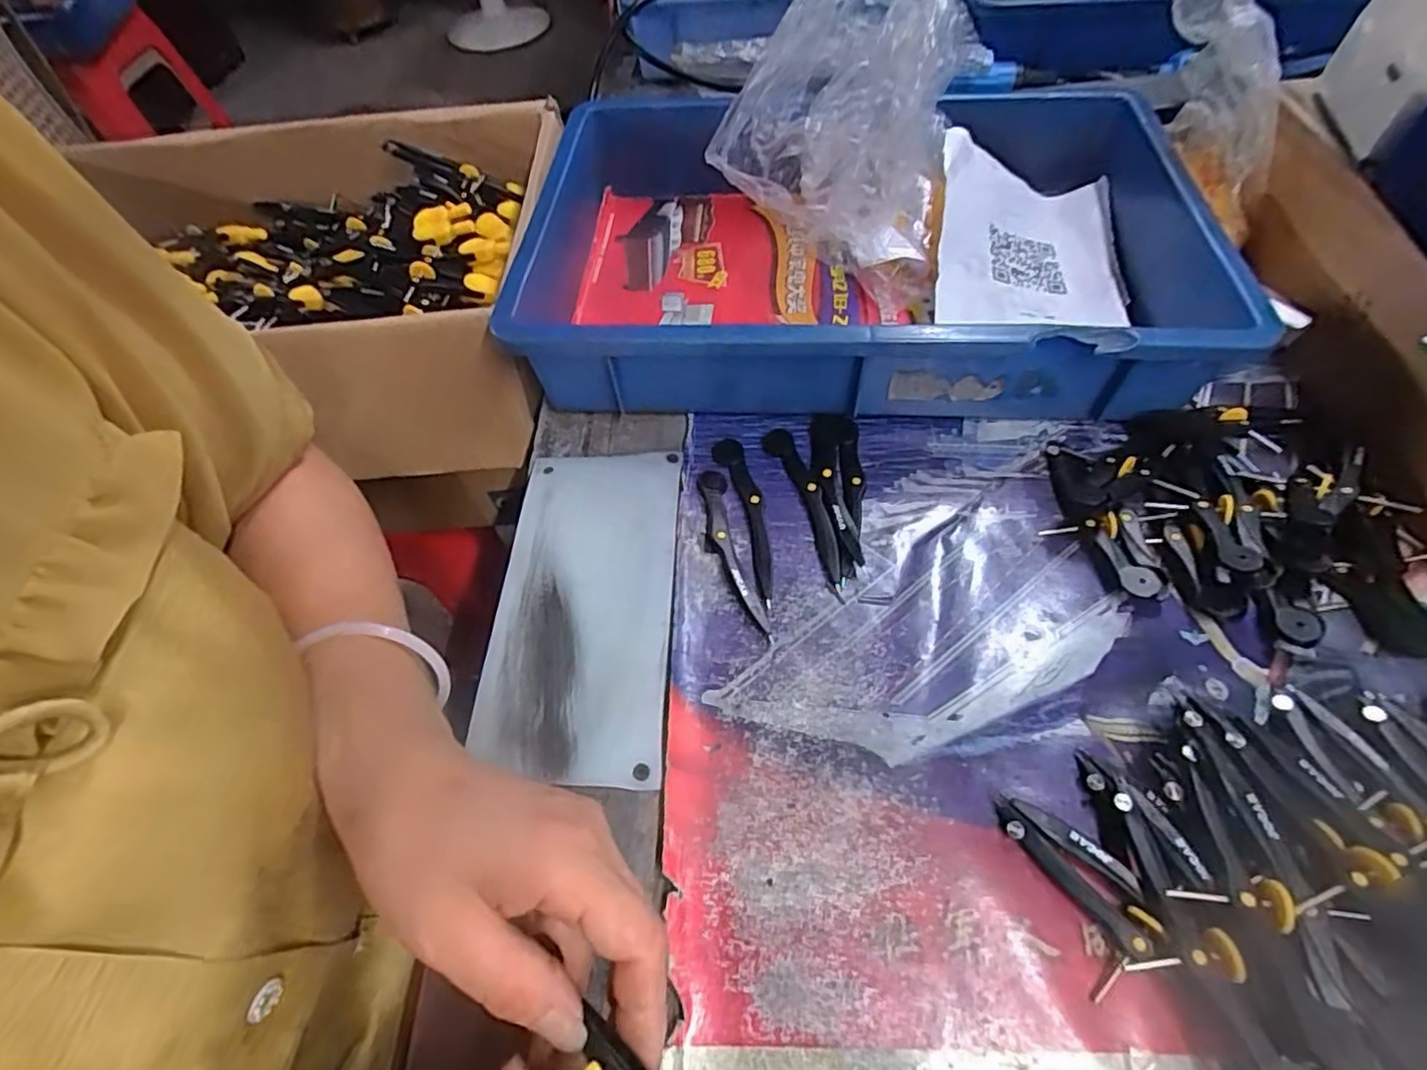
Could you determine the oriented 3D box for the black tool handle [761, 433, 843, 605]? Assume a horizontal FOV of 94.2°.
[{"bbox_3d":[0.055,-0.018,0.391,0.018,0.009,0.121,-15,57,-6],"label":"black tool handle"}]

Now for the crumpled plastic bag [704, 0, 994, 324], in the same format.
[{"bbox_3d":[0.083,-0.289,0.460,0.176,0.179,0.149,14,59,13],"label":"crumpled plastic bag"}]

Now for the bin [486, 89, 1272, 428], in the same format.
[{"bbox_3d":[0.094,-0.206,0.474,0.460,0.081,0.289,1,57,5],"label":"bin"}]

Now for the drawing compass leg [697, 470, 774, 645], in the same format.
[{"bbox_3d":[0.008,0.008,0.376,0.022,0.009,0.114,-12,57,-4],"label":"drawing compass leg"}]

